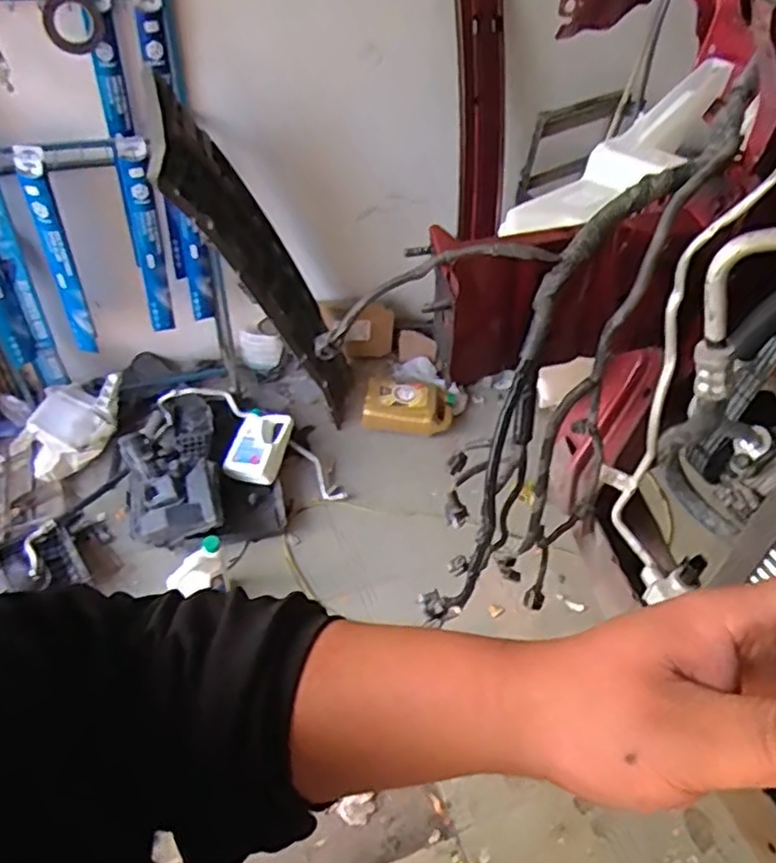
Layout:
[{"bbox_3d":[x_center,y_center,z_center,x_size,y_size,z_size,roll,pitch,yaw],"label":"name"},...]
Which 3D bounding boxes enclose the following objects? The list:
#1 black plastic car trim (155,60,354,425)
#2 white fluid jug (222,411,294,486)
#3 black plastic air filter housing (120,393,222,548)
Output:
[{"bbox_3d":[-0.288,-0.364,1.748,0.111,1.050,0.264,-20,48,11],"label":"black plastic car trim"},{"bbox_3d":[-0.372,0.043,1.924,0.150,0.070,0.229,12,47,5],"label":"white fluid jug"},{"bbox_3d":[-0.615,0.101,1.875,0.250,0.127,0.469,-7,48,-13],"label":"black plastic air filter housing"}]

